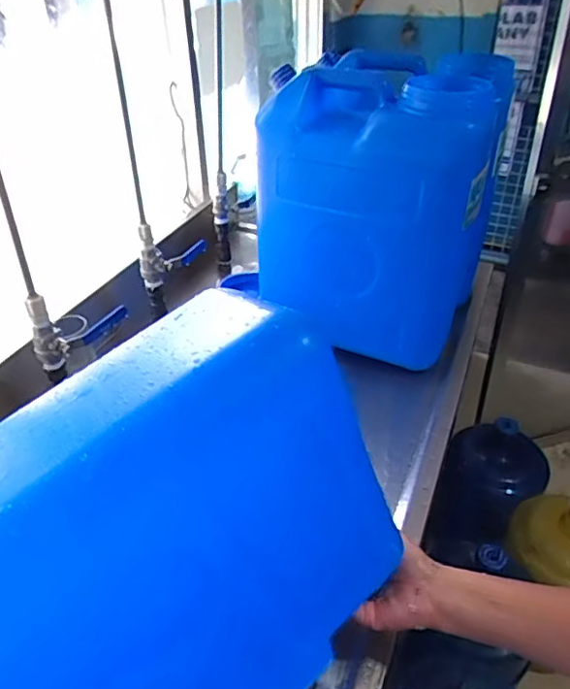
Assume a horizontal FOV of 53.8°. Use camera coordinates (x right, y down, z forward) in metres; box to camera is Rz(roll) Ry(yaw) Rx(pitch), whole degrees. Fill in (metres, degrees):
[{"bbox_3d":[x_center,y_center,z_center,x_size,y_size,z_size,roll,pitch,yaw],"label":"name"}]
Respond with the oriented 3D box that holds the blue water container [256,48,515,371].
[{"bbox_3d":[0.153,-0.218,0.926,0.323,0.414,0.267,17,40,24],"label":"blue water container"}]

